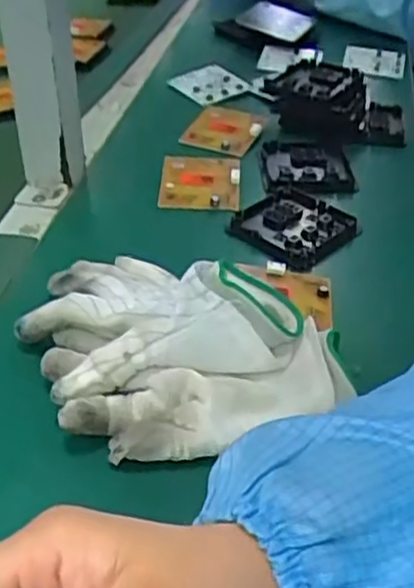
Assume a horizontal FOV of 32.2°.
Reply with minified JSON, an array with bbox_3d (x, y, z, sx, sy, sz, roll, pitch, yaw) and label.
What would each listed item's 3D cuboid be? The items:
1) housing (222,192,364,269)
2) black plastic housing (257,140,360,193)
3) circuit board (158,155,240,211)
[{"bbox_3d":[0.069,-0.055,0.573,0.086,0.011,0.086,-31,48,-34],"label":"housing"},{"bbox_3d":[0.090,-0.117,0.656,0.080,0.011,0.090,0,38,-1],"label":"black plastic housing"},{"bbox_3d":[-0.005,-0.100,0.626,0.068,0.010,0.084,0,44,6],"label":"circuit board"}]

